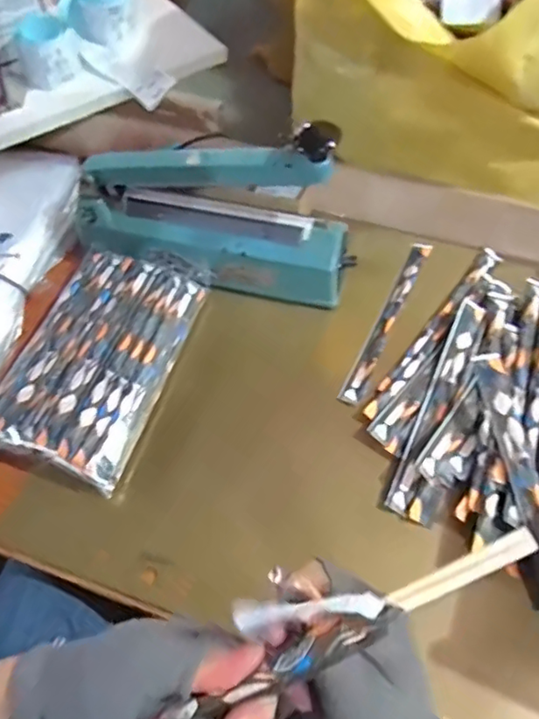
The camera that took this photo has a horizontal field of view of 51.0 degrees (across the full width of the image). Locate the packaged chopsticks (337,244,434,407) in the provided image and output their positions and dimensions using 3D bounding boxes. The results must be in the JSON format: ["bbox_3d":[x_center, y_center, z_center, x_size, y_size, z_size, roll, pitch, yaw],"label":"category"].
[{"bbox_3d":[0.130,-0.045,0.621,0.021,0.012,0.226,23,61,15],"label":"packaged chopsticks"}]

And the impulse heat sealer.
[{"bbox_3d":[-0.066,-0.166,0.588,0.299,0.157,0.081,10,58,7],"label":"impulse heat sealer"}]

